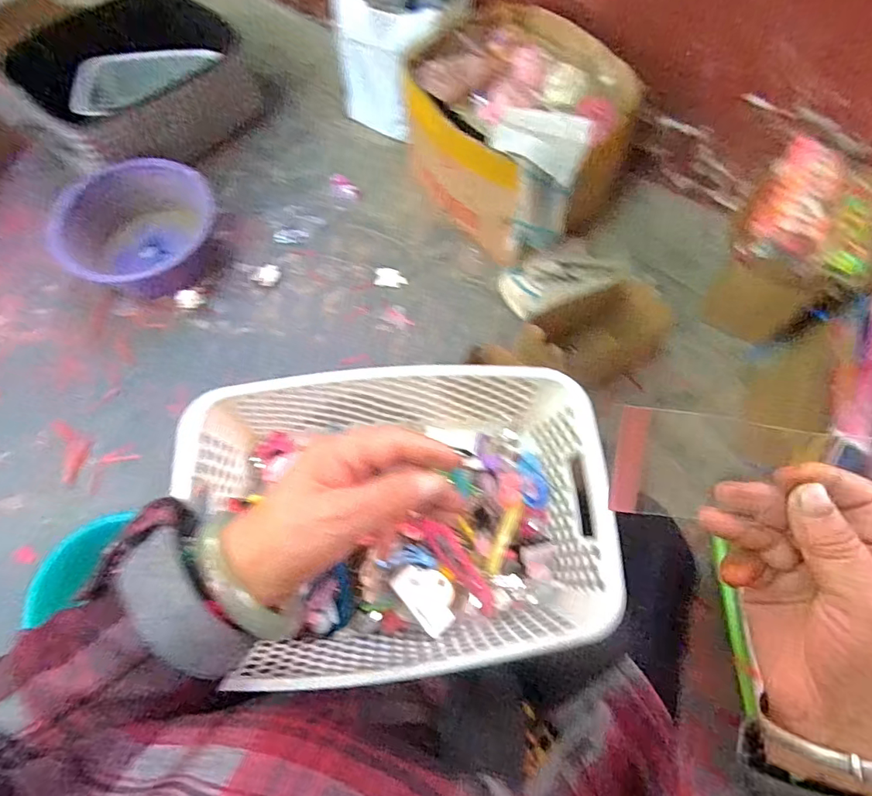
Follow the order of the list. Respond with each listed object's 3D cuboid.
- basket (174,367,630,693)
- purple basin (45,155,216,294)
[{"bbox_3d":[-0.016,0.082,0.369,0.301,0.114,0.240,-9,67,-5],"label":"basket"},{"bbox_3d":[-0.564,-0.331,0.953,0.259,0.116,0.270,13,67,5],"label":"purple basin"}]

